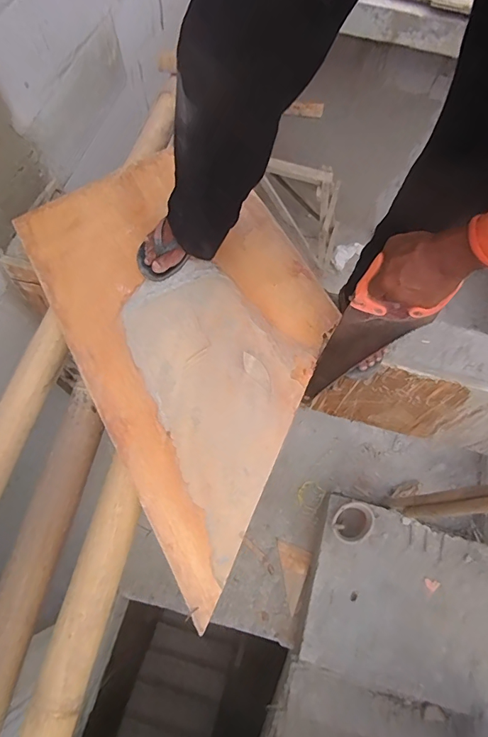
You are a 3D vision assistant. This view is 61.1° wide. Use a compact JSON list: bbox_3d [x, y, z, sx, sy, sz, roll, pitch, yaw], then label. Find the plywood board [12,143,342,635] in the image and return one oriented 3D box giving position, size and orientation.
[{"bbox_3d":[-0.089,-0.090,0.830,0.499,0.023,0.847,-29,74,-10],"label":"plywood board"}]

